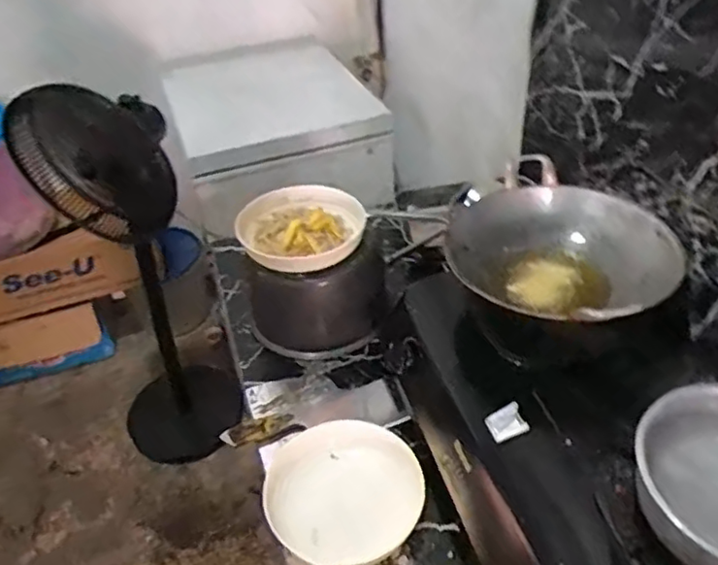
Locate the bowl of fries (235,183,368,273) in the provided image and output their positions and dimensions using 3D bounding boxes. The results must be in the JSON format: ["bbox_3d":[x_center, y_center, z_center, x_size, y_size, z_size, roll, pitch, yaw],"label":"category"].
[{"bbox_3d":[-0.083,-0.079,0.923,0.183,0.053,0.162,-8,40,-3],"label":"bowl of fries"}]

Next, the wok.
[{"bbox_3d":[0.249,-0.031,0.821,0.275,0.105,0.270,27,49,32],"label":"wok"}]

